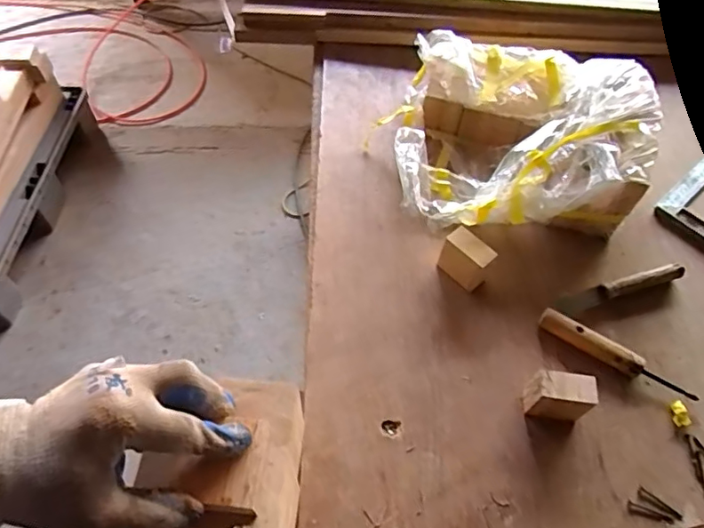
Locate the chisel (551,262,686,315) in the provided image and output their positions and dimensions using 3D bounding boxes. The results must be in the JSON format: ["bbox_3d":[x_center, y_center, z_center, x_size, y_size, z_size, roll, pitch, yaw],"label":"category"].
[{"bbox_3d":[0.342,0.032,0.692,0.184,0.019,0.022,-16,59,-12],"label":"chisel"}]

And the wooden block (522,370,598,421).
[{"bbox_3d":[0.224,0.146,0.590,0.063,0.060,0.036,4,57,1],"label":"wooden block"}]

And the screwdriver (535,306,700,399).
[{"bbox_3d":[0.310,0.108,0.638,0.183,0.023,0.028,28,60,16],"label":"screwdriver"}]

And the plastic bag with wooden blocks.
[{"bbox_3d":[0.220,-0.175,0.755,0.350,0.125,0.300,18,58,10],"label":"plastic bag with wooden blocks"}]

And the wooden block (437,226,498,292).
[{"bbox_3d":[0.142,-0.007,0.678,0.034,0.058,0.061,-39,66,-23],"label":"wooden block"}]

